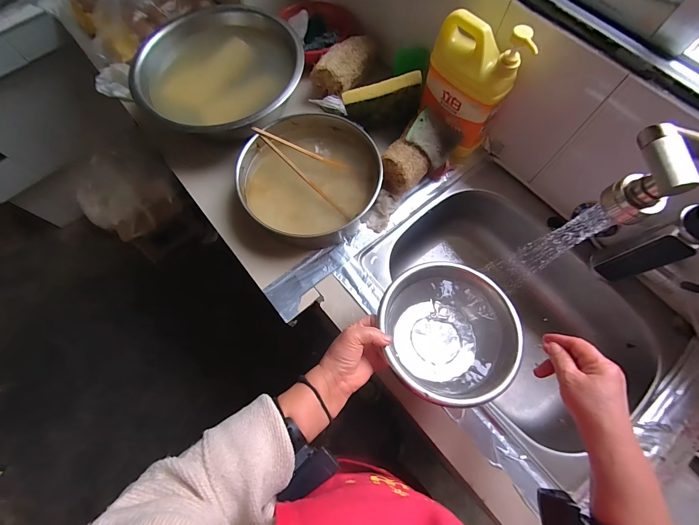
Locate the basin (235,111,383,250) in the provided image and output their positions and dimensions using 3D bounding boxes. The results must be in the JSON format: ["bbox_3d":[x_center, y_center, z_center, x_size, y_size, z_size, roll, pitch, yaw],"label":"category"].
[{"bbox_3d":[-0.074,-0.172,0.606,0.254,0.074,0.269,0,70,1],"label":"basin"}]

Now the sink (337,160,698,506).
[{"bbox_3d":[0.308,0.111,0.626,0.405,0.172,0.539,-38,74,-11],"label":"sink"}]

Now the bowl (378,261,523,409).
[{"bbox_3d":[0.137,0.096,0.450,0.177,0.079,0.188,0,70,1],"label":"bowl"}]

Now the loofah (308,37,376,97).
[{"bbox_3d":[-0.006,-0.431,0.684,0.078,0.055,0.152,36,75,13],"label":"loofah"}]

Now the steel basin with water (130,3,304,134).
[{"bbox_3d":[-0.265,-0.394,0.681,0.323,0.103,0.323,0,70,1],"label":"steel basin with water"}]

